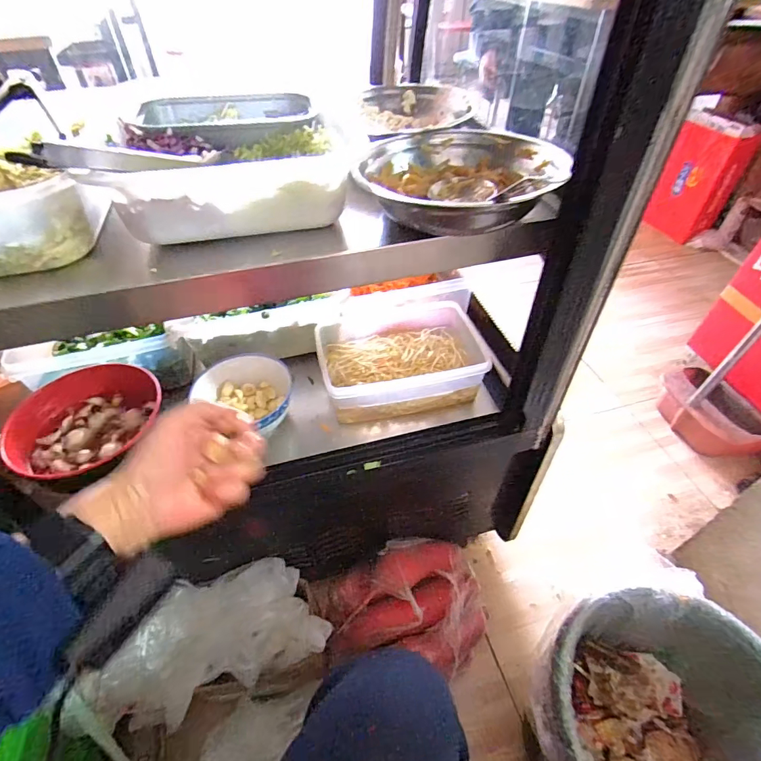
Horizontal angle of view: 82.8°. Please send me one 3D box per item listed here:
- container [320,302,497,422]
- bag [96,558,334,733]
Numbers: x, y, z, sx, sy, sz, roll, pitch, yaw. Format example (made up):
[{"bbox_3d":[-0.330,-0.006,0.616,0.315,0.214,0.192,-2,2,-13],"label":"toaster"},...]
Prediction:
[{"bbox_3d":[0.024,-0.032,0.631,0.218,0.070,0.159,-9,47,-7],"label":"container"},{"bbox_3d":[-0.238,0.349,0.602,0.283,0.127,0.150,-20,49,-17],"label":"bag"}]

